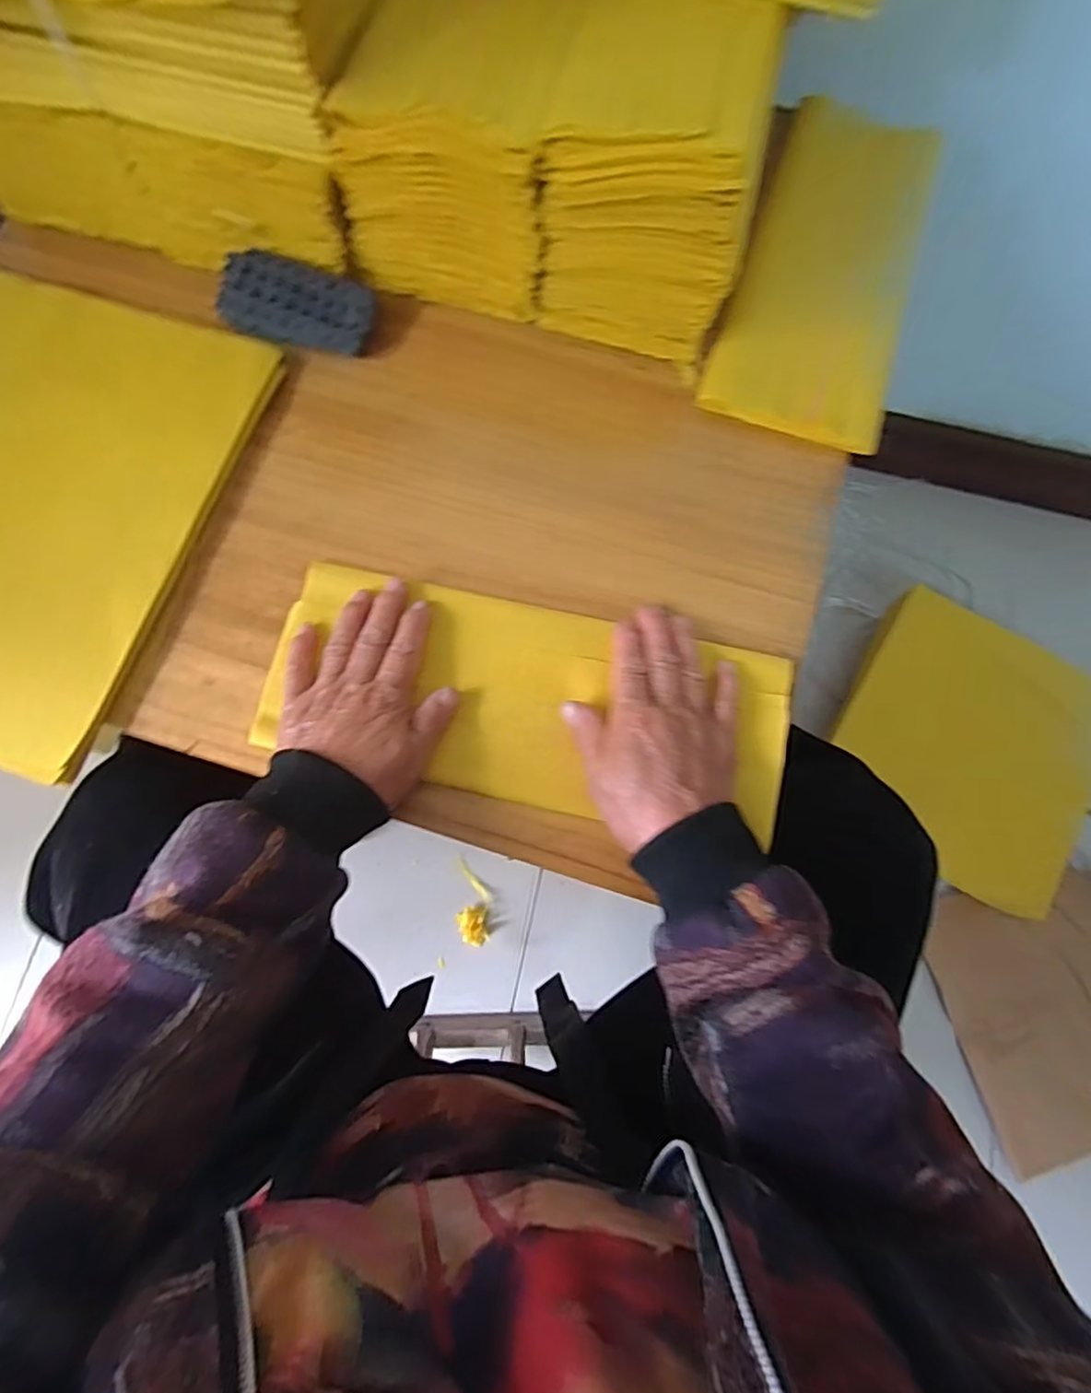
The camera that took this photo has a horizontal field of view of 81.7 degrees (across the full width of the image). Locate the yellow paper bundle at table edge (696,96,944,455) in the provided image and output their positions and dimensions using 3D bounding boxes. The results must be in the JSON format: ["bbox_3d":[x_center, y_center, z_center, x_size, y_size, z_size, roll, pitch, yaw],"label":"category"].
[{"bbox_3d":[0.221,-0.331,0.482,0.127,0.017,0.301,19,76,3],"label":"yellow paper bundle at table edge"}]

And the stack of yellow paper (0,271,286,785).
[{"bbox_3d":[-0.371,-0.138,0.419,0.284,0.026,0.324,17,76,3],"label":"stack of yellow paper"}]

